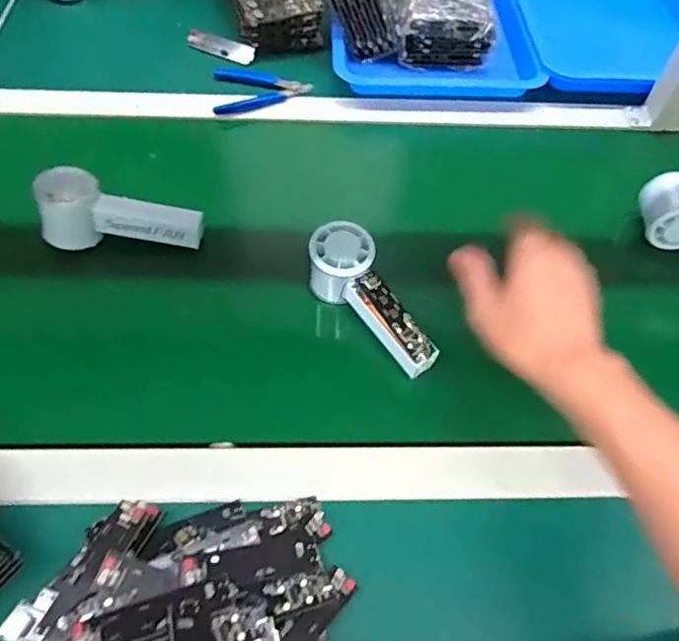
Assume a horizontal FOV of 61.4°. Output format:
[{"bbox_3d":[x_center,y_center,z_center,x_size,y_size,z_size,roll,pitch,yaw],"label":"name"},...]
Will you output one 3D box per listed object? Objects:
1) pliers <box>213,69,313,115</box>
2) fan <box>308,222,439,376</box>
[{"bbox_3d":[-0.095,-0.271,0.675,0.115,0.015,0.069,6,57,1],"label":"pliers"},{"bbox_3d":[0.025,-0.016,0.493,0.063,0.043,0.154,-25,62,-18],"label":"fan"}]

